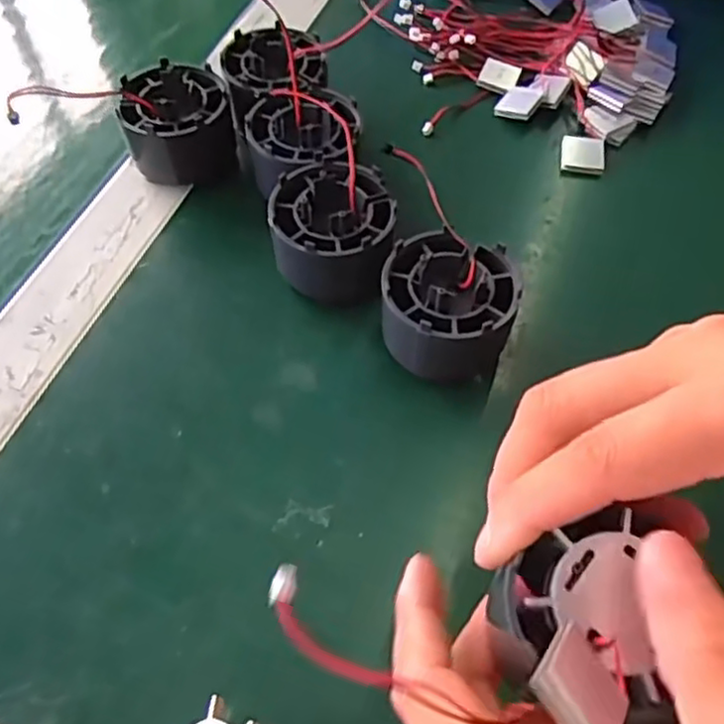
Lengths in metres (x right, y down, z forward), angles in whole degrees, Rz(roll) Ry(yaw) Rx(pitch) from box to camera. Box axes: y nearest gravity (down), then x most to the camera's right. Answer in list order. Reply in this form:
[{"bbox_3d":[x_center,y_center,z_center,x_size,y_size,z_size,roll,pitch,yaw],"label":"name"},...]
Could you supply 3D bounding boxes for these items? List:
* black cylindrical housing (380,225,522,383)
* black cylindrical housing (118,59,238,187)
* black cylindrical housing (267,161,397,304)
[{"bbox_3d":[0.034,-0.019,0.270,0.049,0.041,0.050,0,57,0],"label":"black cylindrical housing"},{"bbox_3d":[-0.088,-0.111,0.329,0.049,0.041,0.053,0,57,0],"label":"black cylindrical housing"},{"bbox_3d":[-0.012,-0.054,0.291,0.049,0.042,0.051,0,57,0],"label":"black cylindrical housing"}]

